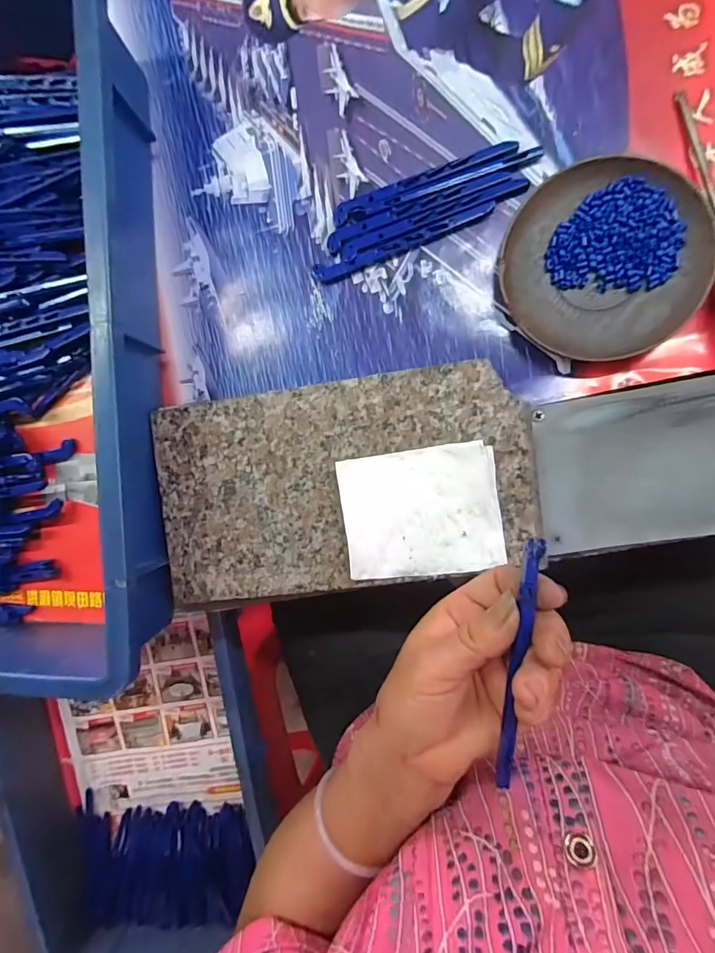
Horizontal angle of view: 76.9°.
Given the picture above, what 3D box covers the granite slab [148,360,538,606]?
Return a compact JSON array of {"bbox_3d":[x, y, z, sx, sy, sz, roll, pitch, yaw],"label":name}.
[{"bbox_3d":[-0.012,0.008,0.297,0.241,0.023,0.133,-7,89,10],"label":"granite slab"}]

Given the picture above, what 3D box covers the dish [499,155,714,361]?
[{"bbox_3d":[0.146,-0.128,0.270,0.112,0.014,0.111,0,90,10],"label":"dish"}]

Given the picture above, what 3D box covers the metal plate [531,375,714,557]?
[{"bbox_3d":[0.209,-0.013,0.263,0.195,0.008,0.092,-10,88,10],"label":"metal plate"}]

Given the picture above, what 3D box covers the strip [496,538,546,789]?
[{"bbox_3d":[0.078,0.090,0.217,0.007,0.006,0.121,7,93,10],"label":"strip"}]

